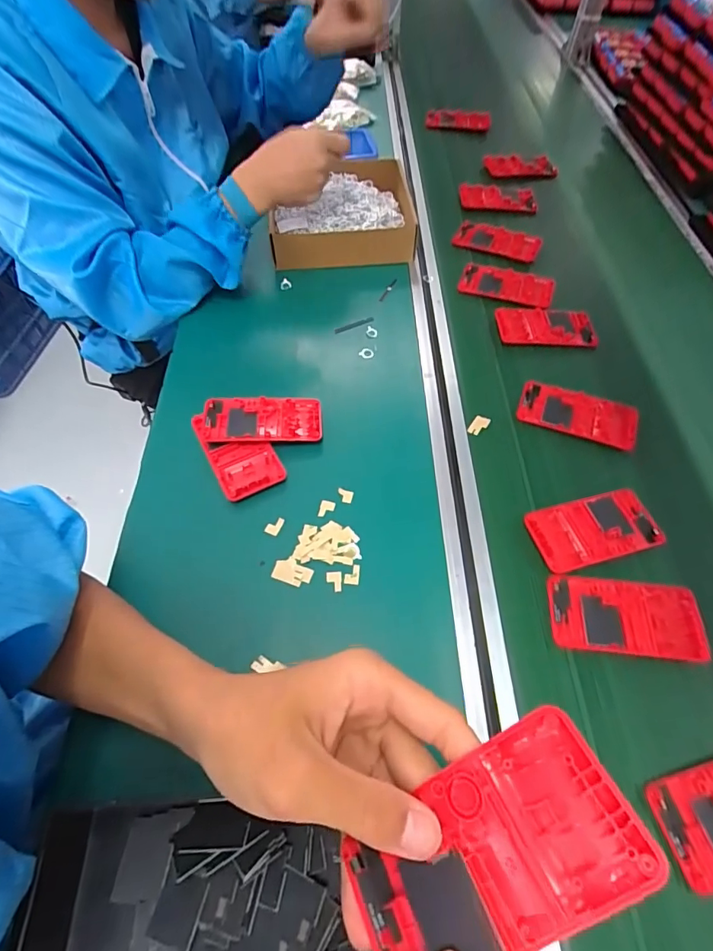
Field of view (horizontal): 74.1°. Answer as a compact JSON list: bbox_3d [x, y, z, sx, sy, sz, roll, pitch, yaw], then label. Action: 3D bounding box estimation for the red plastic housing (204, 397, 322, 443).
[{"bbox_3d":[-0.098,-0.058,0.497,0.120,0.017,0.058,-3,57,-3],"label":"red plastic housing"}]

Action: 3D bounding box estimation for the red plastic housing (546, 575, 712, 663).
[{"bbox_3d":[0.227,0.120,0.400,0.123,0.008,0.062,6,57,3],"label":"red plastic housing"}]

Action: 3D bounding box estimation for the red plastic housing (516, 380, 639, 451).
[{"bbox_3d":[0.243,-0.069,0.522,0.122,0.013,0.063,19,59,11],"label":"red plastic housing"}]

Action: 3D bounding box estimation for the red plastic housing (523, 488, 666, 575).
[{"bbox_3d":[0.223,0.049,0.441,0.122,0.007,0.060,-13,58,-9],"label":"red plastic housing"}]

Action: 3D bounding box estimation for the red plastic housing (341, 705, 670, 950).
[{"bbox_3d":[0.049,0.151,0.187,0.119,0.012,0.060,-40,52,11],"label":"red plastic housing"}]

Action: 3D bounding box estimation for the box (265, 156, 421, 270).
[{"bbox_3d":[-0.017,-0.374,0.686,0.217,0.052,0.177,-8,57,-6],"label":"box"}]

